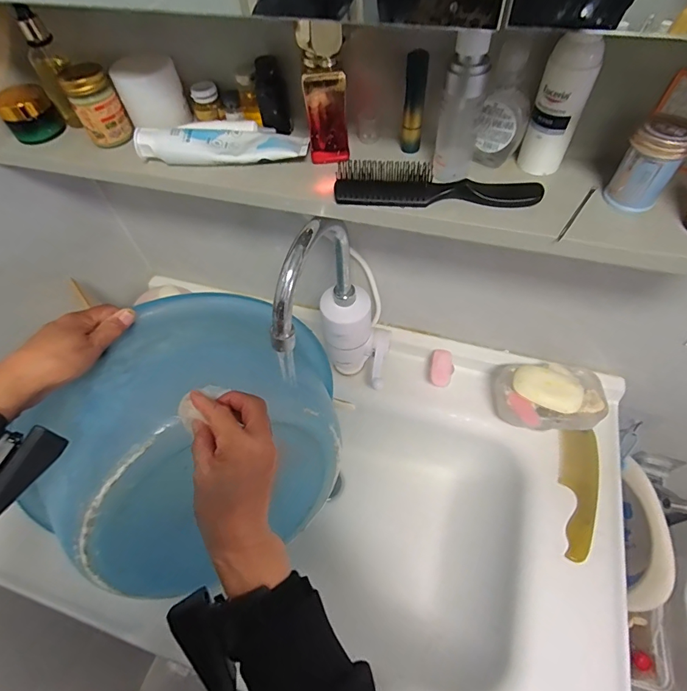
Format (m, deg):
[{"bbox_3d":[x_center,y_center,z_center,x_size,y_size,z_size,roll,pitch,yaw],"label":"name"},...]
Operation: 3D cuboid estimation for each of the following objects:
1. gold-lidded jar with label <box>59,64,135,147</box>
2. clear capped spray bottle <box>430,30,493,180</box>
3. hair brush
[{"bbox_3d":[-0.241,-0.235,0.401,0.043,0.063,0.036,-28,59,-14],"label":"gold-lidded jar with label"},{"bbox_3d":[0.090,-0.178,0.312,0.030,0.093,0.035,11,58,10],"label":"clear capped spray bottle"},{"bbox_3d":[0.077,-0.131,0.341,0.165,0.020,0.039,5,57,7],"label":"hair brush"}]

